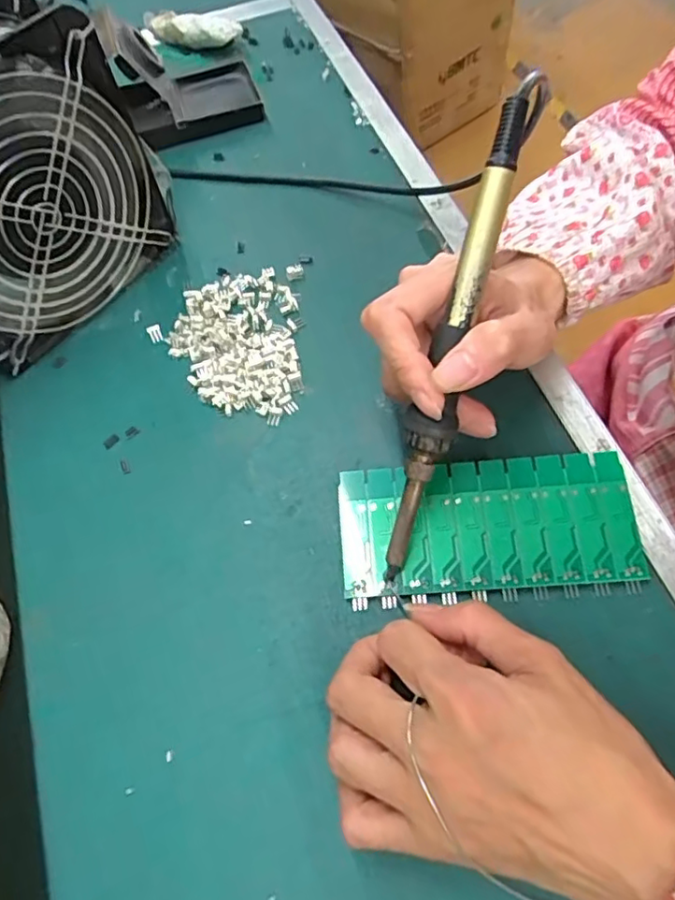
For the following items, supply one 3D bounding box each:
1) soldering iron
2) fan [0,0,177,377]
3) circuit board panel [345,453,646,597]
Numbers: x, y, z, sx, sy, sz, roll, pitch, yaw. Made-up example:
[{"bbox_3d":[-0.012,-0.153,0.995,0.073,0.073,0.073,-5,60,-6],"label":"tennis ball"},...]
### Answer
[{"bbox_3d":[0.047,-0.040,0.246,0.019,0.015,0.211,16,104,10],"label":"soldering iron"},{"bbox_3d":[-0.178,-0.146,0.330,0.058,0.152,0.159,35,70,22],"label":"fan"},{"bbox_3d":[0.071,0.035,0.286,0.138,0.008,0.063,-5,61,3],"label":"circuit board panel"}]

